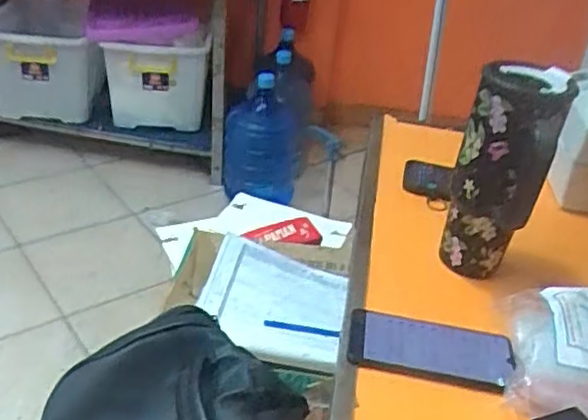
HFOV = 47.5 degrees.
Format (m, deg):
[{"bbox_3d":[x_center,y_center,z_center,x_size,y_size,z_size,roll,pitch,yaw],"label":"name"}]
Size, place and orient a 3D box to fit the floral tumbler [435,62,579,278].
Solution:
[{"bbox_3d":[0.234,-0.039,0.760,0.093,0.235,0.086,4,33,-3],"label":"floral tumbler"}]

